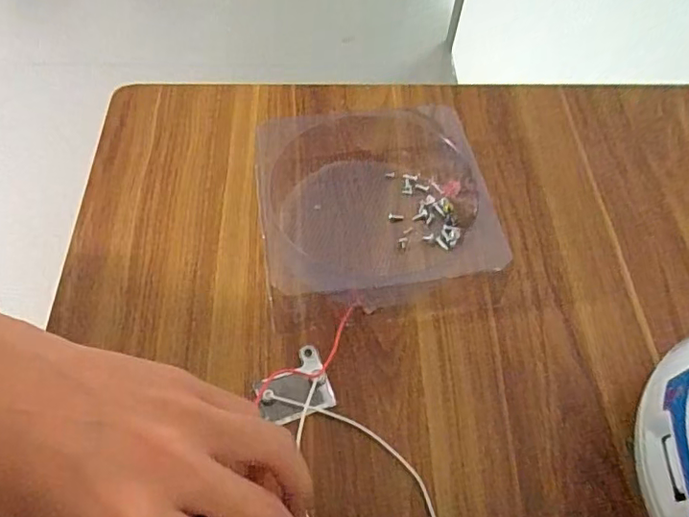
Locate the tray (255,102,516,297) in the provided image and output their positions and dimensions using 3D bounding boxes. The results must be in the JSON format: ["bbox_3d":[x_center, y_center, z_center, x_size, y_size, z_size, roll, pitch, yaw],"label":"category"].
[{"bbox_3d":[0.024,-0.055,0.437,0.179,0.026,0.169,-7,58,-6],"label":"tray"}]

